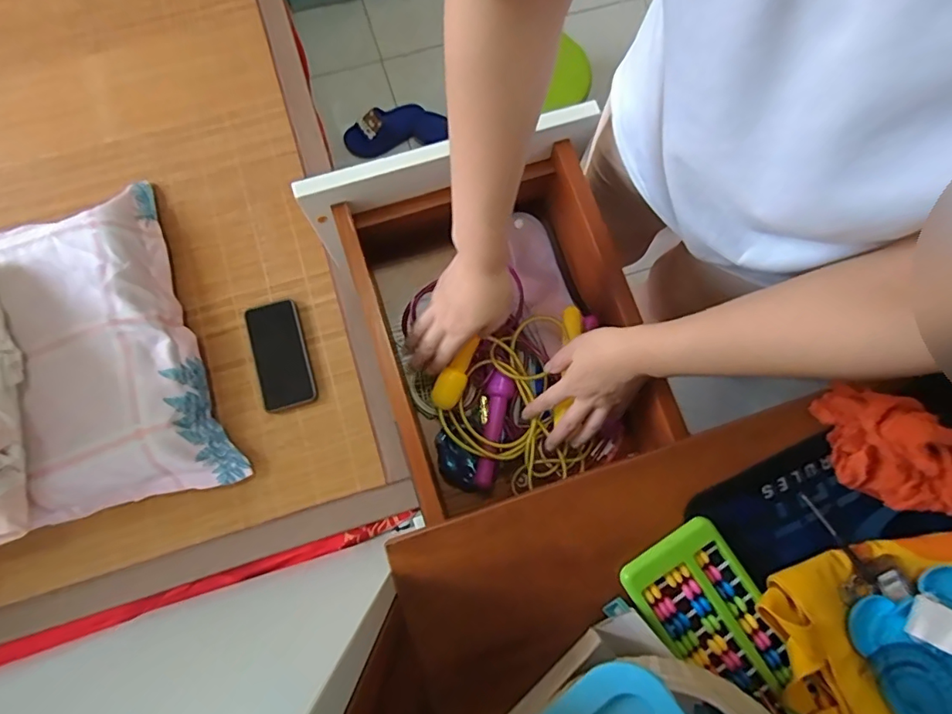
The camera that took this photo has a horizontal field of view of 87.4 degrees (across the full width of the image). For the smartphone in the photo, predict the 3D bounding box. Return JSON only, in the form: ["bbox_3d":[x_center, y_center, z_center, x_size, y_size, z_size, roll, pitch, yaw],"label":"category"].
[{"bbox_3d":[-0.297,-0.003,0.749,0.082,0.015,0.161,-14,80,-4],"label":"smartphone"}]

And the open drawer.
[{"bbox_3d":[0.023,-0.036,0.552,0.292,0.156,0.363,-18,80,-5],"label":"open drawer"}]

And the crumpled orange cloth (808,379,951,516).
[{"bbox_3d":[0.352,0.073,0.413,0.080,0.057,0.113,-11,79,-4],"label":"crumpled orange cloth"}]

